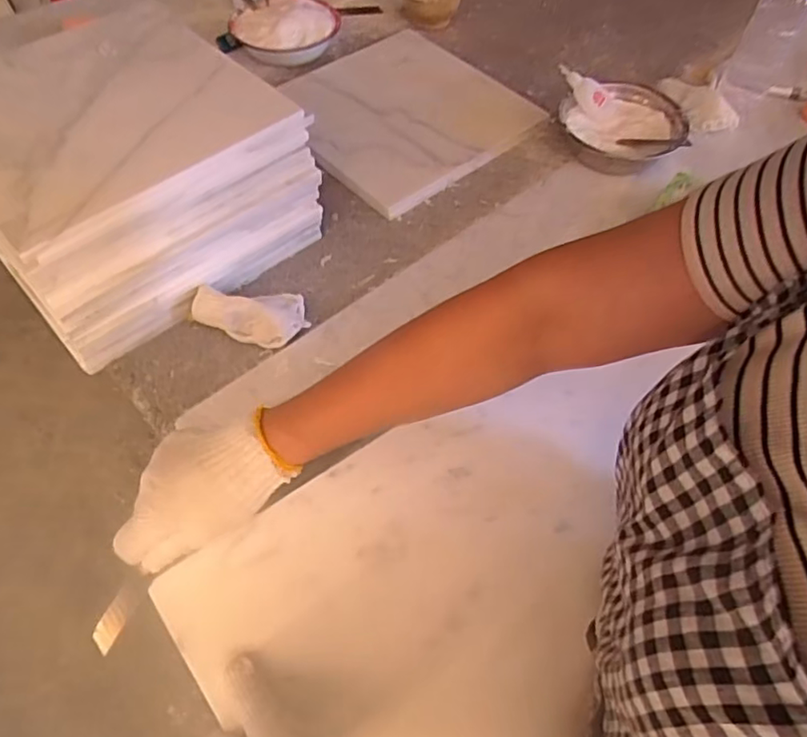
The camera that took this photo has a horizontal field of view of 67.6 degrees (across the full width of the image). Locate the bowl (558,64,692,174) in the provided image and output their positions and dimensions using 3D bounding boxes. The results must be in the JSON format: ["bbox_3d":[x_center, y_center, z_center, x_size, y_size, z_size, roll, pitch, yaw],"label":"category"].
[{"bbox_3d":[0.290,-0.332,0.805,0.151,0.061,0.146,0,57,0],"label":"bowl"}]

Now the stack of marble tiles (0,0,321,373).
[{"bbox_3d":[-0.307,-0.226,0.674,0.306,0.158,0.320,-36,64,-21],"label":"stack of marble tiles"}]

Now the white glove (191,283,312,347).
[{"bbox_3d":[-0.164,-0.064,0.637,0.120,0.044,0.058,12,58,7],"label":"white glove"}]

